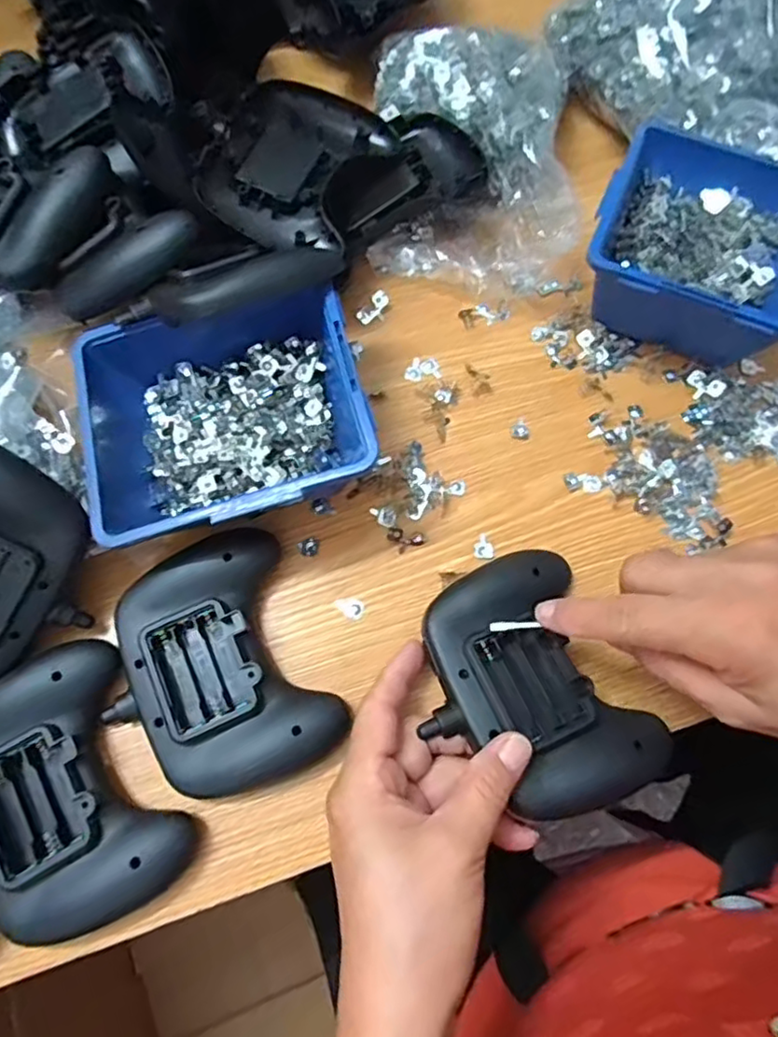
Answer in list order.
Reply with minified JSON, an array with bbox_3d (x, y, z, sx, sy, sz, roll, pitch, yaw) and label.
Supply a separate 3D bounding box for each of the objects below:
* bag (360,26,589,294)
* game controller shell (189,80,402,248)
[{"bbox_3d":[0.051,-0.226,0.395,0.120,0.055,0.173,3,72,-1],"label":"bag"},{"bbox_3d":[-0.054,-0.208,0.366,0.088,0.023,0.117,20,72,4],"label":"game controller shell"}]

